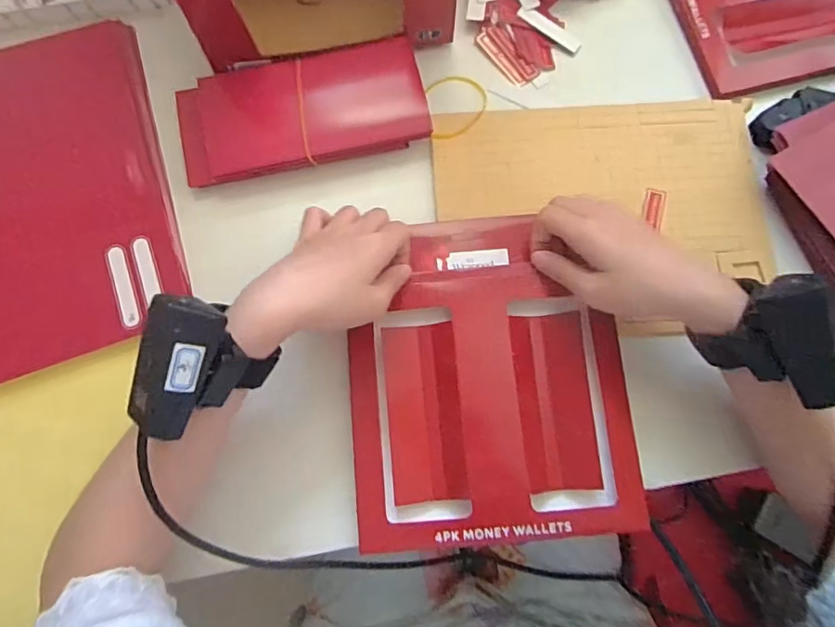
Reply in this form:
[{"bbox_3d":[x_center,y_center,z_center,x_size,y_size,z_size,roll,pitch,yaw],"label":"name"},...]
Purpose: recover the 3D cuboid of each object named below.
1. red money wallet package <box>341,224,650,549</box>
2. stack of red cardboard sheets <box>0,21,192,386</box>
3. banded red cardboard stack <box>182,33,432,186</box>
[{"bbox_3d":[0.049,0.042,0.373,0.189,0.015,0.228,-5,76,0],"label":"red money wallet package"},{"bbox_3d":[-0.293,-0.093,0.402,0.185,0.022,0.265,-18,76,-3],"label":"stack of red cardboard sheets"},{"bbox_3d":[-0.091,-0.159,0.416,0.194,0.030,0.086,-14,76,-2],"label":"banded red cardboard stack"}]

